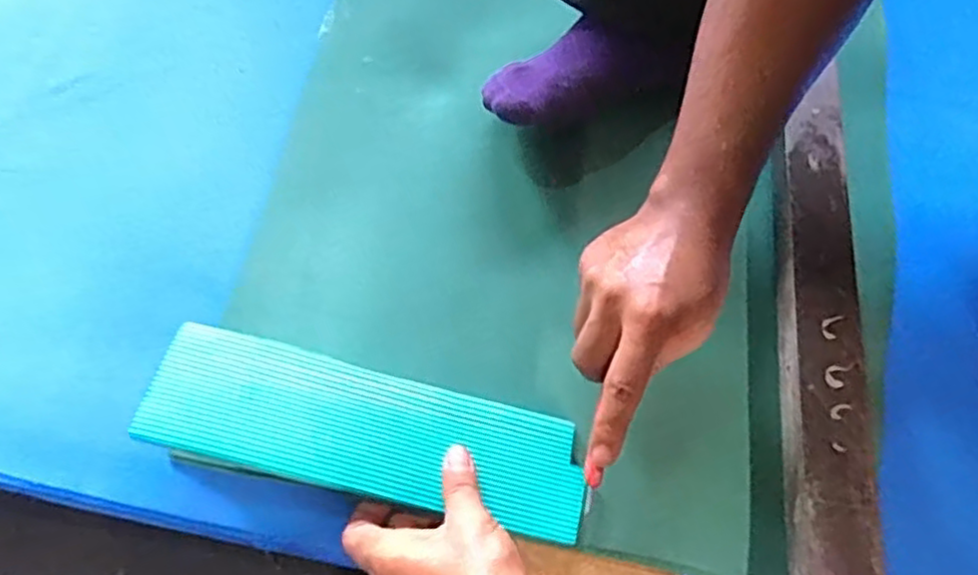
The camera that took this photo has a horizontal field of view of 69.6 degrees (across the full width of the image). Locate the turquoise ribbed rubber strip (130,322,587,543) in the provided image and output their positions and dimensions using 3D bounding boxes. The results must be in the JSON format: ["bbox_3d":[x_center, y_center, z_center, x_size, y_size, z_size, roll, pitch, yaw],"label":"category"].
[{"bbox_3d":[-0.079,0.093,0.469,0.285,0.014,0.082,14,61,-1],"label":"turquoise ribbed rubber strip"}]

